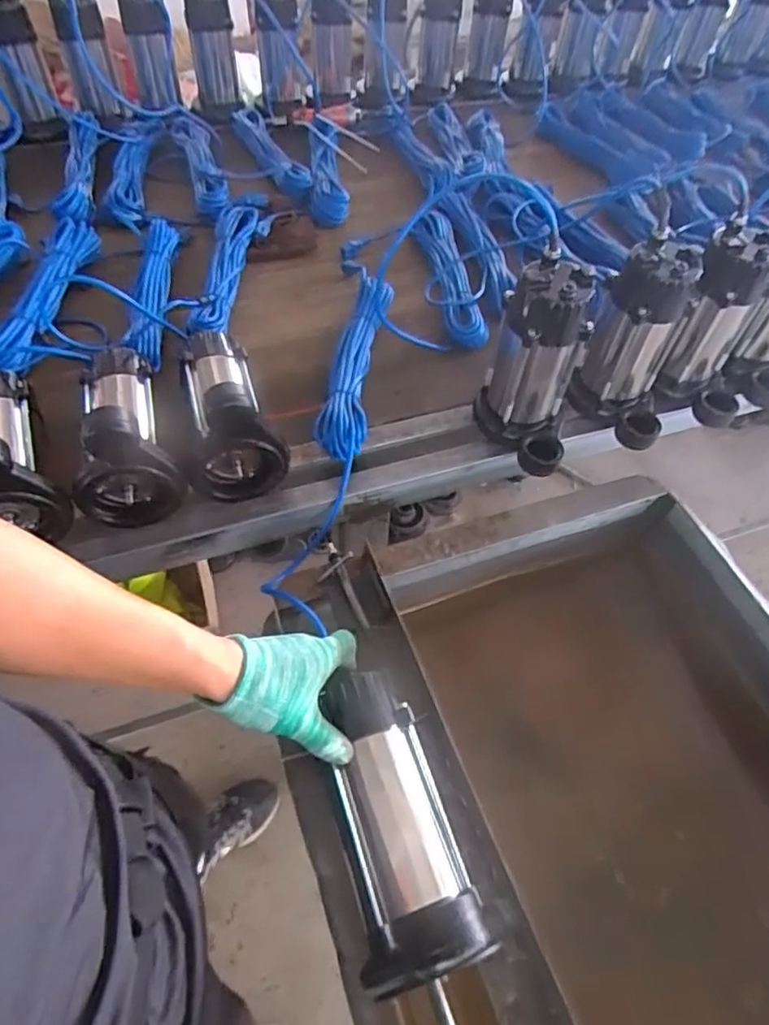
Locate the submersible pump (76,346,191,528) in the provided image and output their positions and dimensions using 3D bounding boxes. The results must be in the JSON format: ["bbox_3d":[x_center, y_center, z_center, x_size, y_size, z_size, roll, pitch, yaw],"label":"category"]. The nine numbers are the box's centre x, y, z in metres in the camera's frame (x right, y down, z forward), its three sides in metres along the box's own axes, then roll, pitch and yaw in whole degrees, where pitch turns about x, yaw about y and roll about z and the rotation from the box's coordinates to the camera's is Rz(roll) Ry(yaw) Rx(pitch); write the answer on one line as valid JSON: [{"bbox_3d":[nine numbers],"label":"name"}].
[{"bbox_3d":[-0.343,-0.122,0.756,0.122,0.156,0.241,-17,57,-16],"label":"submersible pump"}]

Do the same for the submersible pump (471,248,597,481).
[{"bbox_3d":[0.190,-0.186,0.780,0.124,0.230,0.141,15,54,8],"label":"submersible pump"}]

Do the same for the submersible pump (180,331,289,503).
[{"bbox_3d":[-0.217,-0.151,0.791,0.116,0.159,0.226,-16,56,-15],"label":"submersible pump"}]

